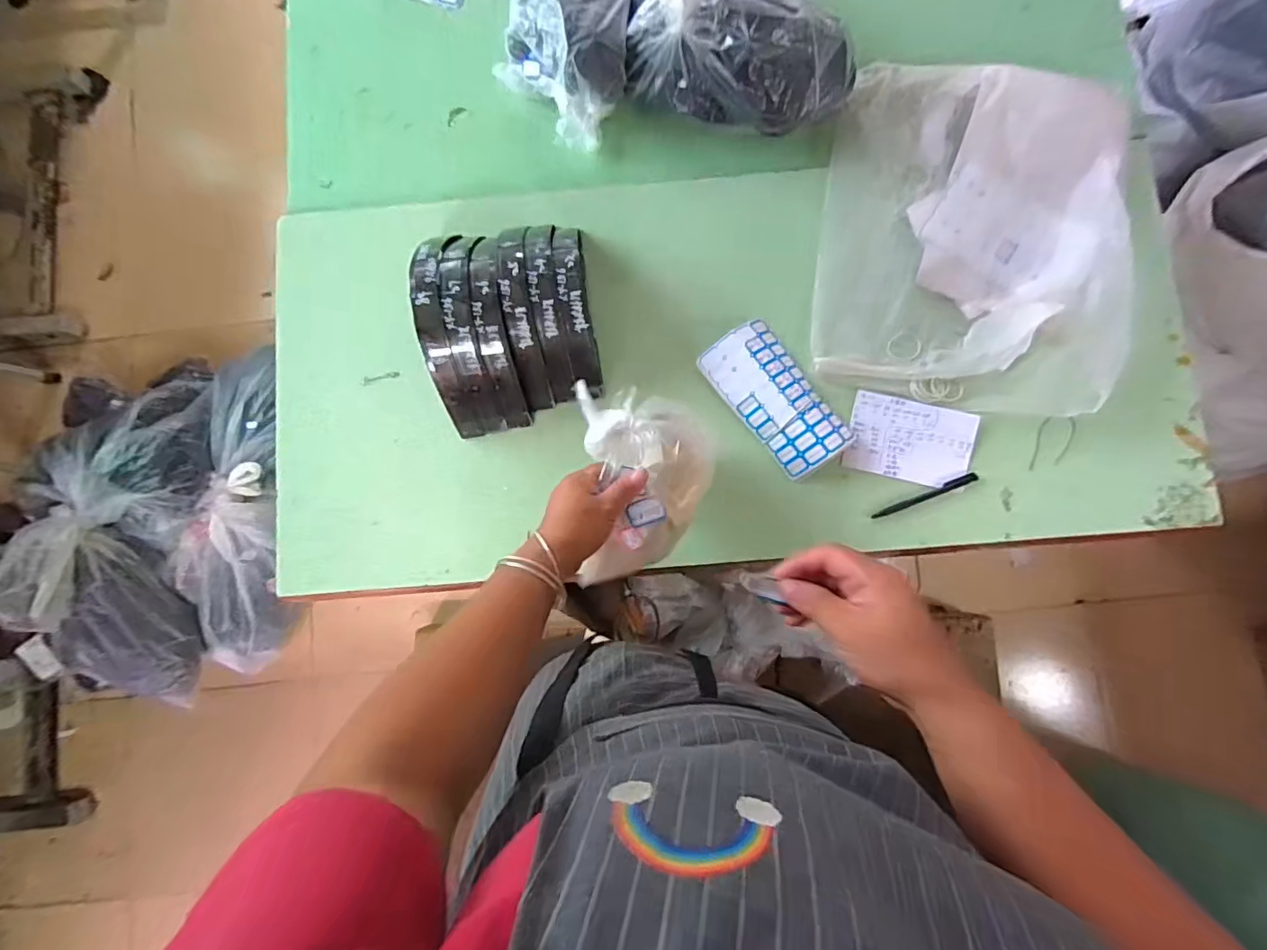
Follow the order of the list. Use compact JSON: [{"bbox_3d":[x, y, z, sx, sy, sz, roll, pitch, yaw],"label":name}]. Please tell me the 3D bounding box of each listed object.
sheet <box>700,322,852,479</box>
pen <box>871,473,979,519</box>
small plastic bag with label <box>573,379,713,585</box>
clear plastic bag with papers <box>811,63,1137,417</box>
[{"bbox_3d":[0.184,-0.102,0.691,0.102,0.036,0.205,-38,83,-1],"label":"sheet"},{"bbox_3d":[0.376,0.028,0.692,0.140,0.009,0.011,-23,83,1],"label":"pen"},{"bbox_3d":[0.015,0.014,0.540,0.130,0.087,0.185,0,84,3],"label":"small plastic bag with label"},{"bbox_3d":[0.431,-0.311,0.682,0.357,0.069,0.440,9,85,4],"label":"clear plastic bag with papers"}]

